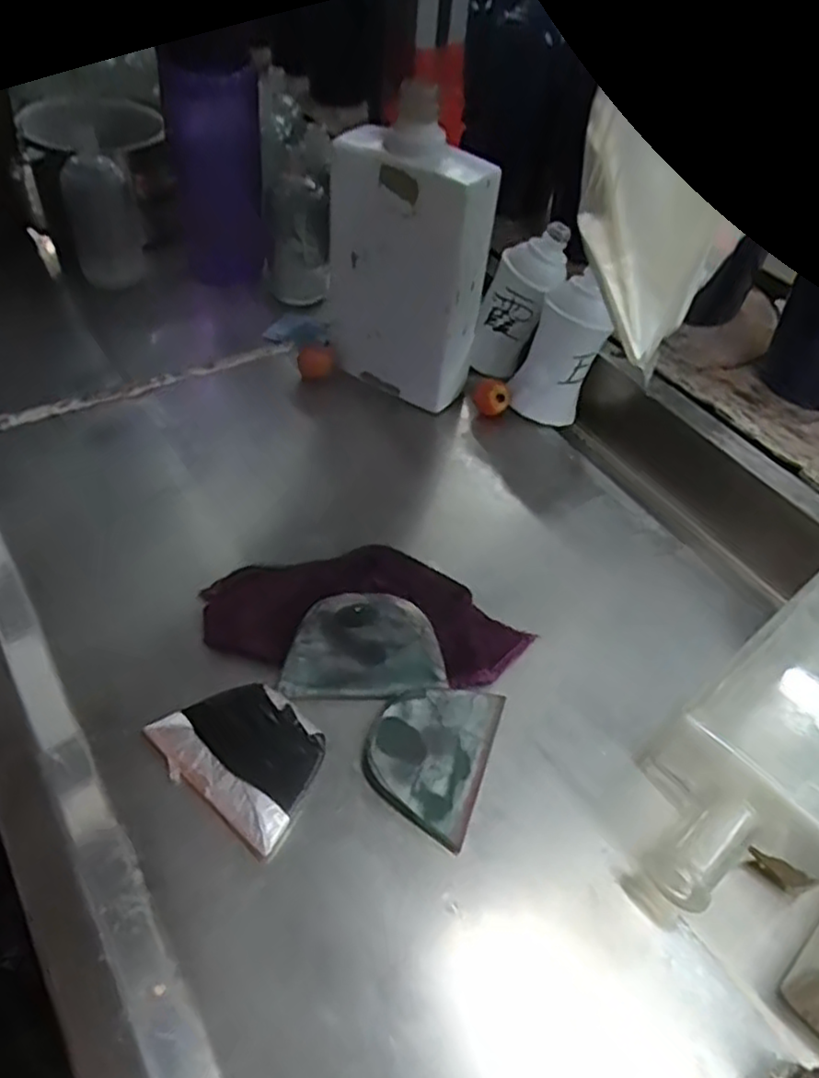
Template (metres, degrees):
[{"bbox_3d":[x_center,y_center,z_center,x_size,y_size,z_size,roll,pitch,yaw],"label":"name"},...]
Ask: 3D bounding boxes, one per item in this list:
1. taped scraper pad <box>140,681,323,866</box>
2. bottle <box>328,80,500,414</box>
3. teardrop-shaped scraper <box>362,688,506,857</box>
[{"bbox_3d":[-0.080,0.103,0.358,0.082,0.007,0.062,31,55,21],"label":"taped scraper pad"},{"bbox_3d":[-0.003,-0.195,0.522,0.108,0.185,0.059,34,56,23],"label":"bottle"},{"bbox_3d":[0.009,0.103,0.365,0.059,0.005,0.080,17,51,11],"label":"teardrop-shaped scraper"}]

